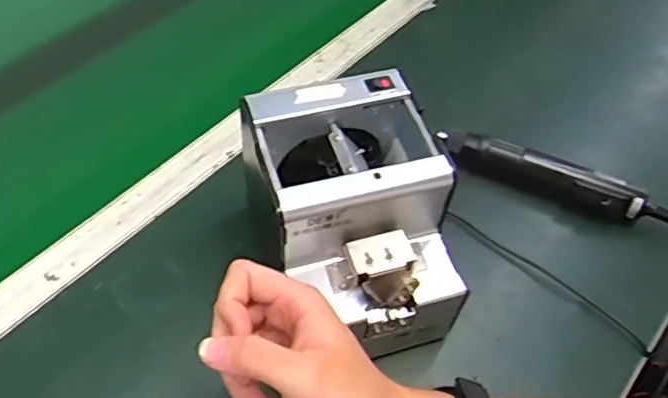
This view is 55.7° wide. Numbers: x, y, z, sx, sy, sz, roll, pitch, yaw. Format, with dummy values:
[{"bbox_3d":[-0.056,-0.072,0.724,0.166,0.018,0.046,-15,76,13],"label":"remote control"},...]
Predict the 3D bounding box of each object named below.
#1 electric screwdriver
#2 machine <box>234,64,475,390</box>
[{"bbox_3d":[0.196,-0.026,0.601,0.192,0.033,0.029,21,55,11],"label":"electric screwdriver"},{"bbox_3d":[0.013,0.018,0.485,0.122,0.147,0.162,-13,56,-14],"label":"machine"}]

